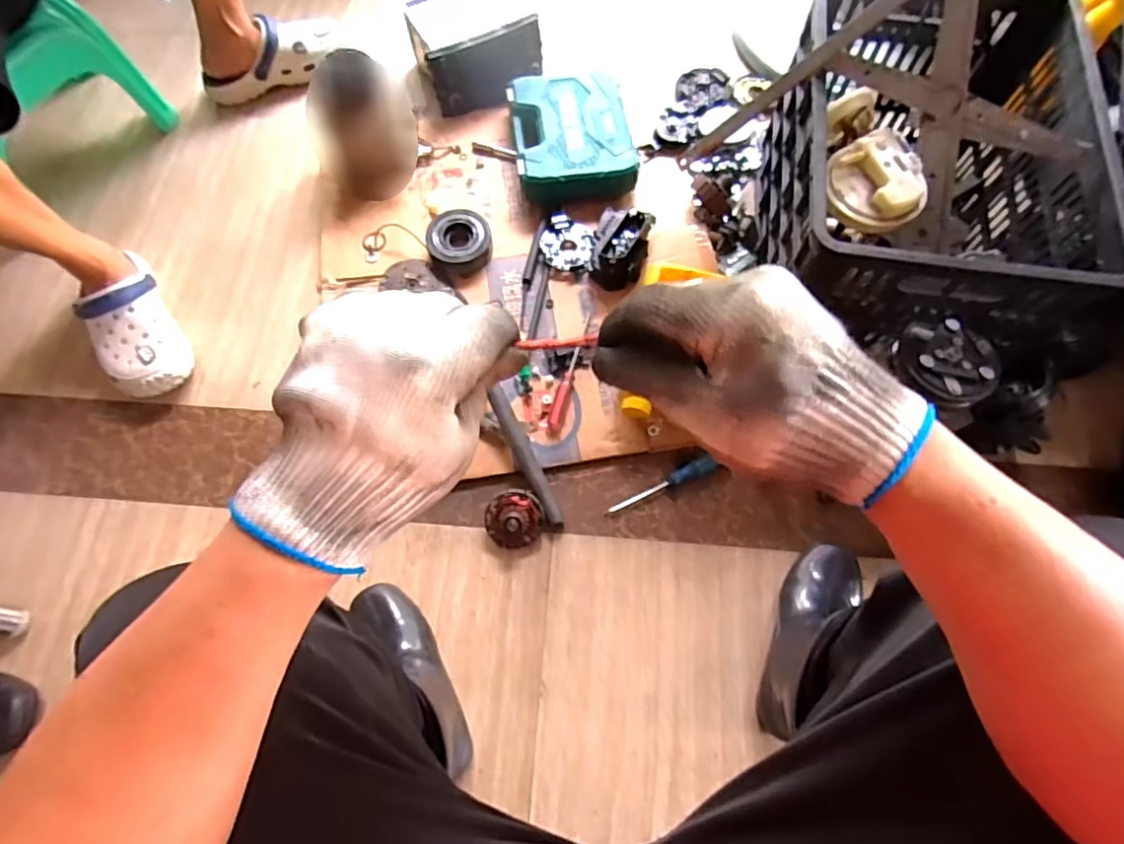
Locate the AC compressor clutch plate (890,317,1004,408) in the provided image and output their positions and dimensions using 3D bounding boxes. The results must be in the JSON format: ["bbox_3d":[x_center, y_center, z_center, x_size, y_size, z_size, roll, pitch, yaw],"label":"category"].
[{"bbox_3d":[0.453,-0.072,0.694,0.106,0.032,0.102,0,69,1],"label":"AC compressor clutch plate"}]

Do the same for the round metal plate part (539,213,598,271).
[{"bbox_3d":[0.011,-0.286,0.944,0.092,0.020,0.090,-1,67,3],"label":"round metal plate part"}]

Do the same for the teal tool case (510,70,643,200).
[{"bbox_3d":[0.016,-0.485,1.001,0.189,0.067,0.235,-8,67,0],"label":"teal tool case"}]

